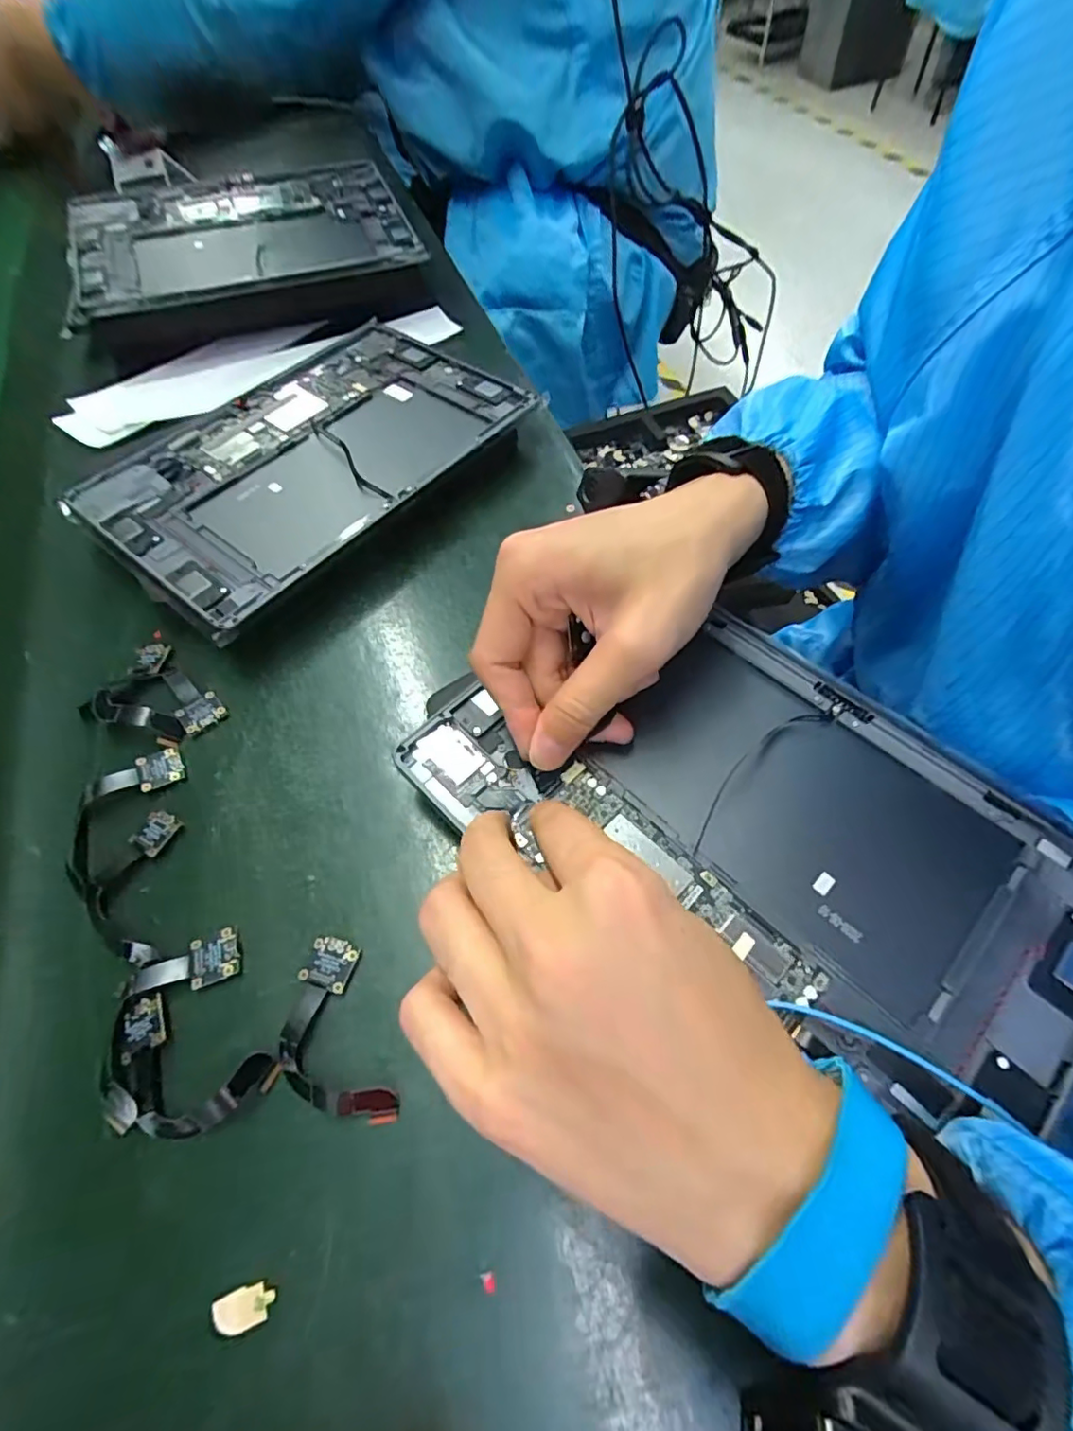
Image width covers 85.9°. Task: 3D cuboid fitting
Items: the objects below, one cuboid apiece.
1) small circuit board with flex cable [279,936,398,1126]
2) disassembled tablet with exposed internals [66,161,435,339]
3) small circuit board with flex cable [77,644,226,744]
[{"bbox_3d":[-0.081,0.122,0.220,0.036,0.011,0.070,-23,62,-9],"label":"small circuit board with flex cable"},{"bbox_3d":[-0.244,-0.406,0.478,0.268,0.012,0.195,-14,65,-8],"label":"disassembled tablet with exposed internals"},{"bbox_3d":[-0.200,-0.010,0.297,0.070,0.014,0.050,31,67,19],"label":"small circuit board with flex cable"}]

